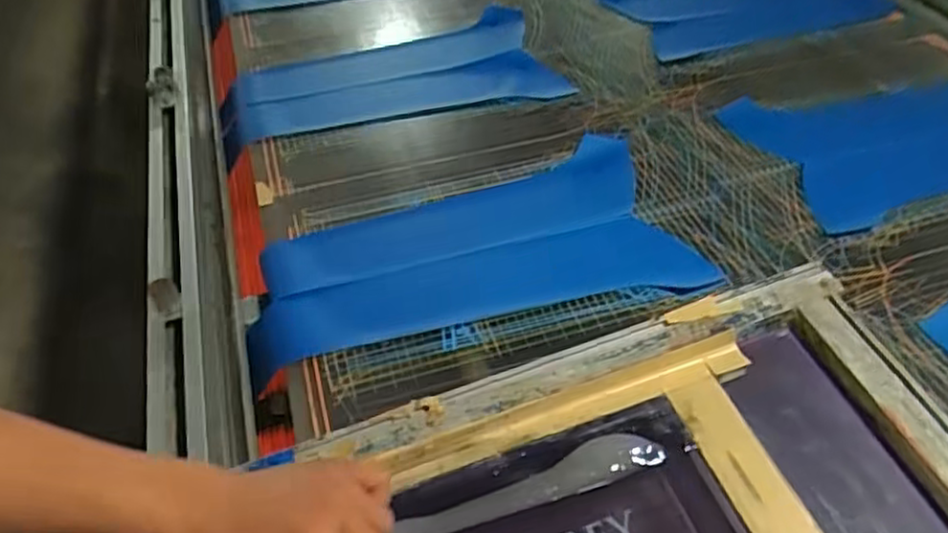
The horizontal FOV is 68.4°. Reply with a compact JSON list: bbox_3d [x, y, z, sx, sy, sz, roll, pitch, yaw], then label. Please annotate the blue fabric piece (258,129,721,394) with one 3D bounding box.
[{"bbox_3d":[-0.013,-0.006,0.786,0.475,0.042,0.235,-13,47,-11],"label":"blue fabric piece"}]

